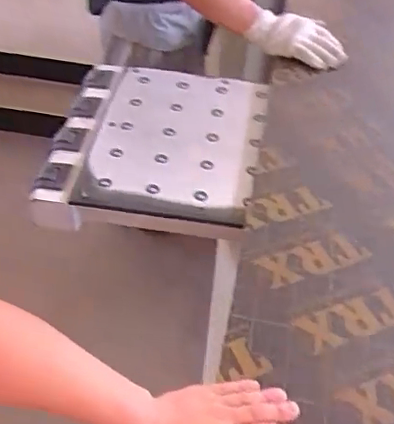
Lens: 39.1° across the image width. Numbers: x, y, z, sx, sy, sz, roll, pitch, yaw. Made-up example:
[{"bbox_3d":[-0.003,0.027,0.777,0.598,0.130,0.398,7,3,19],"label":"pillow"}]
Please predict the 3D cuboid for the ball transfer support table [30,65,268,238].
[{"bbox_3d":[-0.062,-0.124,0.983,0.384,0.047,0.429,6,47,5],"label":"ball transfer support table"}]

